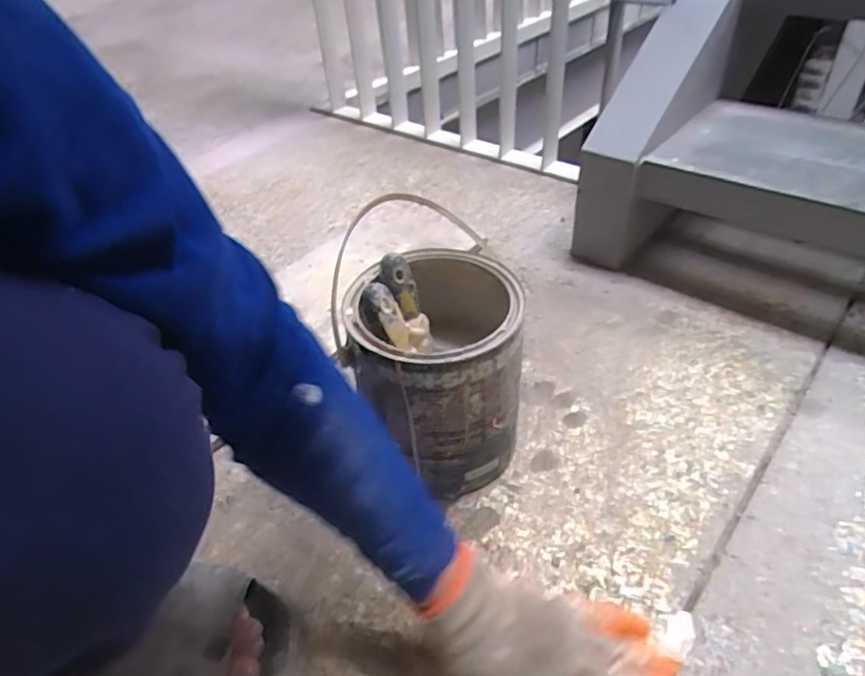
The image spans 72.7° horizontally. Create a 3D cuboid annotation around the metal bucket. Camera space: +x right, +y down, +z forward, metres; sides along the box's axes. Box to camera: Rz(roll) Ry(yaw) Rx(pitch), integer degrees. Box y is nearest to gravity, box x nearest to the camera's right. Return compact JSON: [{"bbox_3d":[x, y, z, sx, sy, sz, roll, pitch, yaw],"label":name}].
[{"bbox_3d":[0.004,0.031,0.595,0.157,0.195,0.179,-5,41,1],"label":"metal bucket"}]

